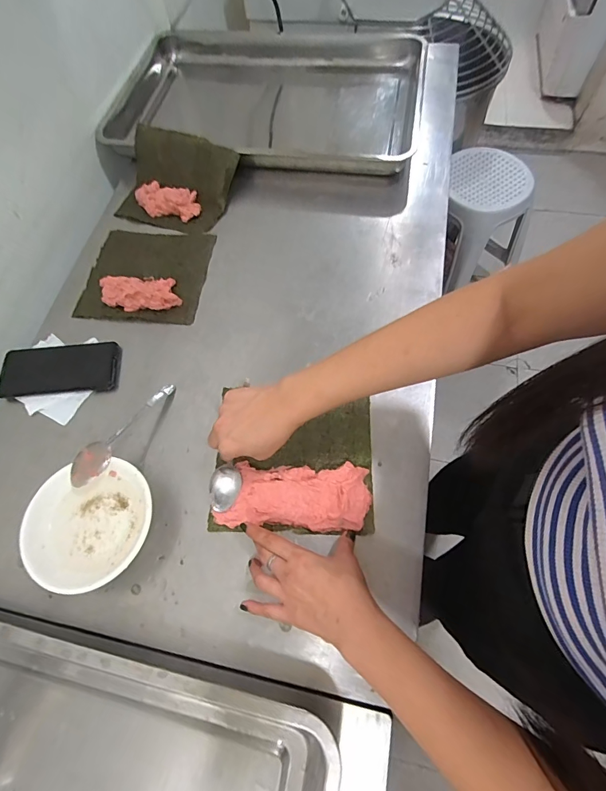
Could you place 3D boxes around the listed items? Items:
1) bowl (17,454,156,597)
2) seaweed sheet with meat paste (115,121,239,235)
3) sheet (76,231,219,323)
[{"bbox_3d":[-0.243,0.152,0.458,0.141,0.049,0.135,-2,65,3],"label":"bowl"},{"bbox_3d":[-0.230,-0.381,0.692,0.193,0.059,0.162,15,67,11],"label":"seaweed sheet with meat paste"},{"bbox_3d":[-0.256,-0.206,0.629,0.189,0.030,0.182,4,65,6],"label":"sheet"}]

